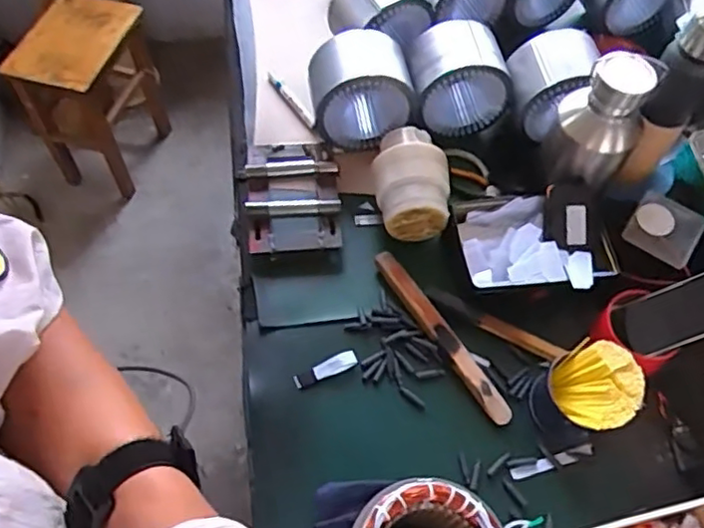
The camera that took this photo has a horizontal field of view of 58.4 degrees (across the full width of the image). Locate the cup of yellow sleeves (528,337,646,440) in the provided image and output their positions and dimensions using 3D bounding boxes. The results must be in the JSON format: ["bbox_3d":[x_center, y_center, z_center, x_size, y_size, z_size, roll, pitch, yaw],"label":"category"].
[{"bbox_3d":[0.291,0.161,0.787,0.102,0.101,0.104,1,59,-2],"label":"cup of yellow sleeves"}]

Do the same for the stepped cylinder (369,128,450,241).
[{"bbox_3d":[0.083,-0.118,0.927,0.108,0.103,0.152,0,59,-3],"label":"stepped cylinder"}]

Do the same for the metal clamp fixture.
[{"bbox_3d":[-0.091,-0.102,0.943,0.143,0.043,0.196,-8,60,-8],"label":"metal clamp fixture"}]

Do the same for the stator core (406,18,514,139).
[{"bbox_3d":[0.171,-0.298,1.013,0.163,0.144,0.112,-6,59,-6],"label":"stator core"}]

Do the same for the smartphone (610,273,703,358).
[{"bbox_3d":[0.420,0.067,0.819,0.146,0.012,0.076,-27,59,21],"label":"smartphone"}]

